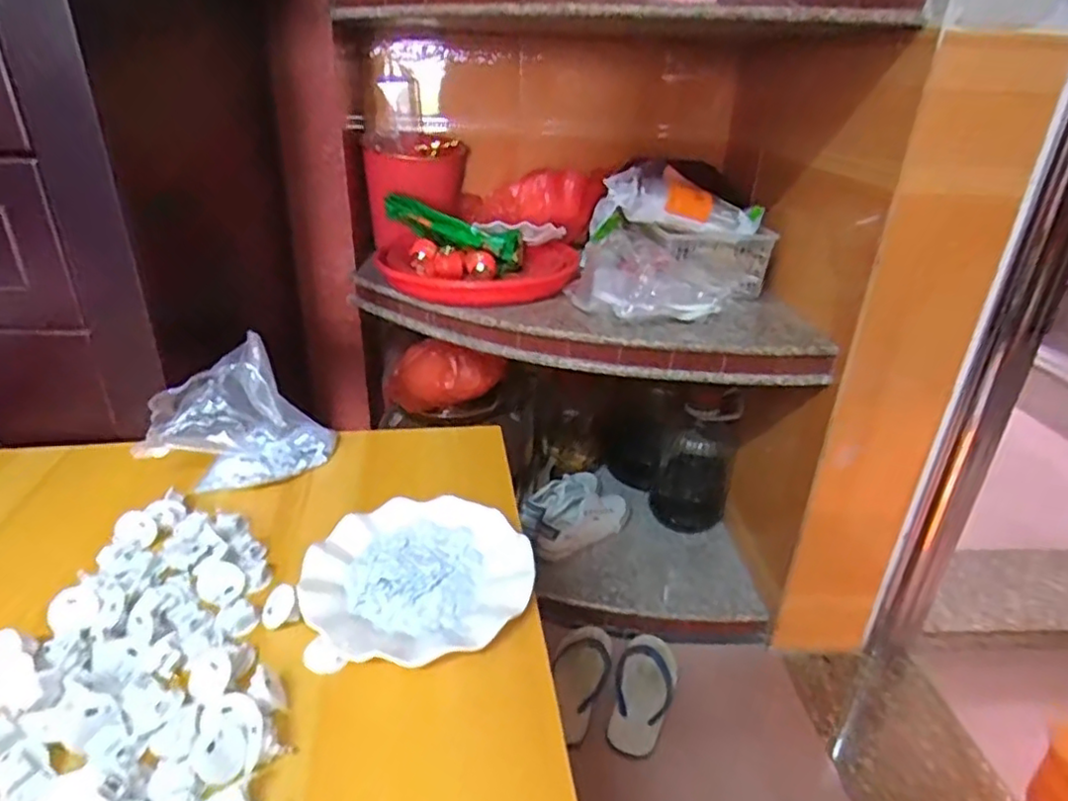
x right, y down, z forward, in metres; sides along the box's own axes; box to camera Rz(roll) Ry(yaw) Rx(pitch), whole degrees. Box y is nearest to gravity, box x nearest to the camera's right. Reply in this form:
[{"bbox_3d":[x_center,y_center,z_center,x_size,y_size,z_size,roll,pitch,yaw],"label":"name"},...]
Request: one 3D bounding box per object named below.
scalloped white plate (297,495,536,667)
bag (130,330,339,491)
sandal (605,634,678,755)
[{"bbox_3d":[-0.093,0.144,0.535,0.177,0.021,0.183,2,27,-1],"label":"scalloped white plate"},{"bbox_3d":[-0.309,0.018,0.673,0.133,0.108,0.145,15,30,22],"label":"bag"},{"bbox_3d":[0.183,0.475,1.082,0.095,0.032,0.239,14,29,20],"label":"sandal"}]

